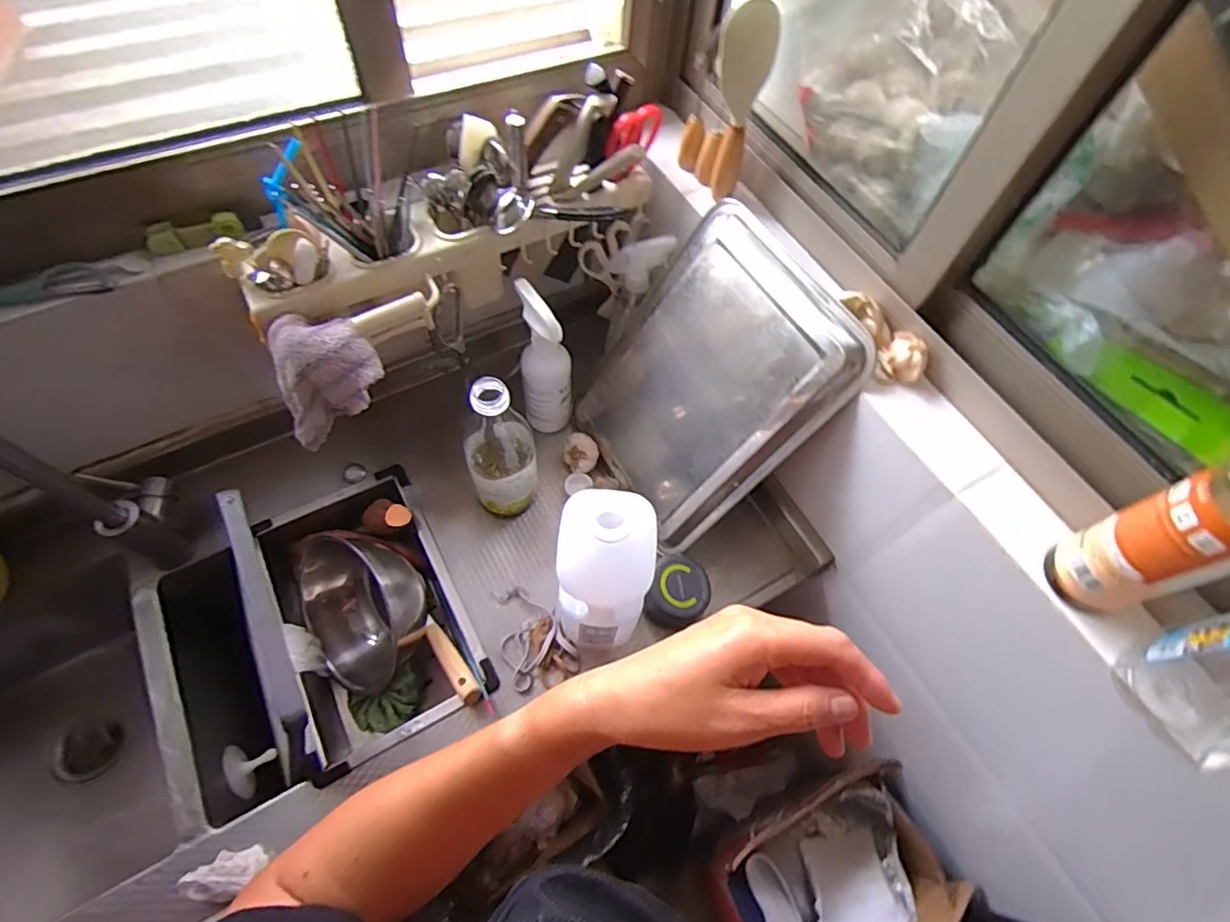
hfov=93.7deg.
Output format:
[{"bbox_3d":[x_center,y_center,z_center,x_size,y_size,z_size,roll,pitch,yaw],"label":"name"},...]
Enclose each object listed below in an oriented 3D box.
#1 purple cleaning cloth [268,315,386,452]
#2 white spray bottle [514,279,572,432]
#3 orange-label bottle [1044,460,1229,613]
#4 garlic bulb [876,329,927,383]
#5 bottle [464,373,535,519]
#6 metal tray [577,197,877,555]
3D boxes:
[{"bbox_3d":[-0.329,-0.091,0.667,0.129,0.139,0.076,-13,63,-11],"label":"purple cleaning cloth"},{"bbox_3d":[-0.093,-0.132,0.790,0.072,0.215,0.087,0,61,-4],"label":"white spray bottle"},{"bbox_3d":[0.411,0.056,0.415,0.061,0.199,0.065,-13,63,-11],"label":"orange-label bottle"},{"bbox_3d":[0.300,-0.109,0.595,0.045,0.031,0.043,39,66,16],"label":"garlic bulb"},{"bbox_3d":[-0.146,-0.006,0.731,0.089,0.252,0.073,-15,63,-12],"label":"bottle"},{"bbox_3d":[0.112,-0.096,0.734,0.054,0.365,0.292,-8,54,-44],"label":"metal tray"}]

